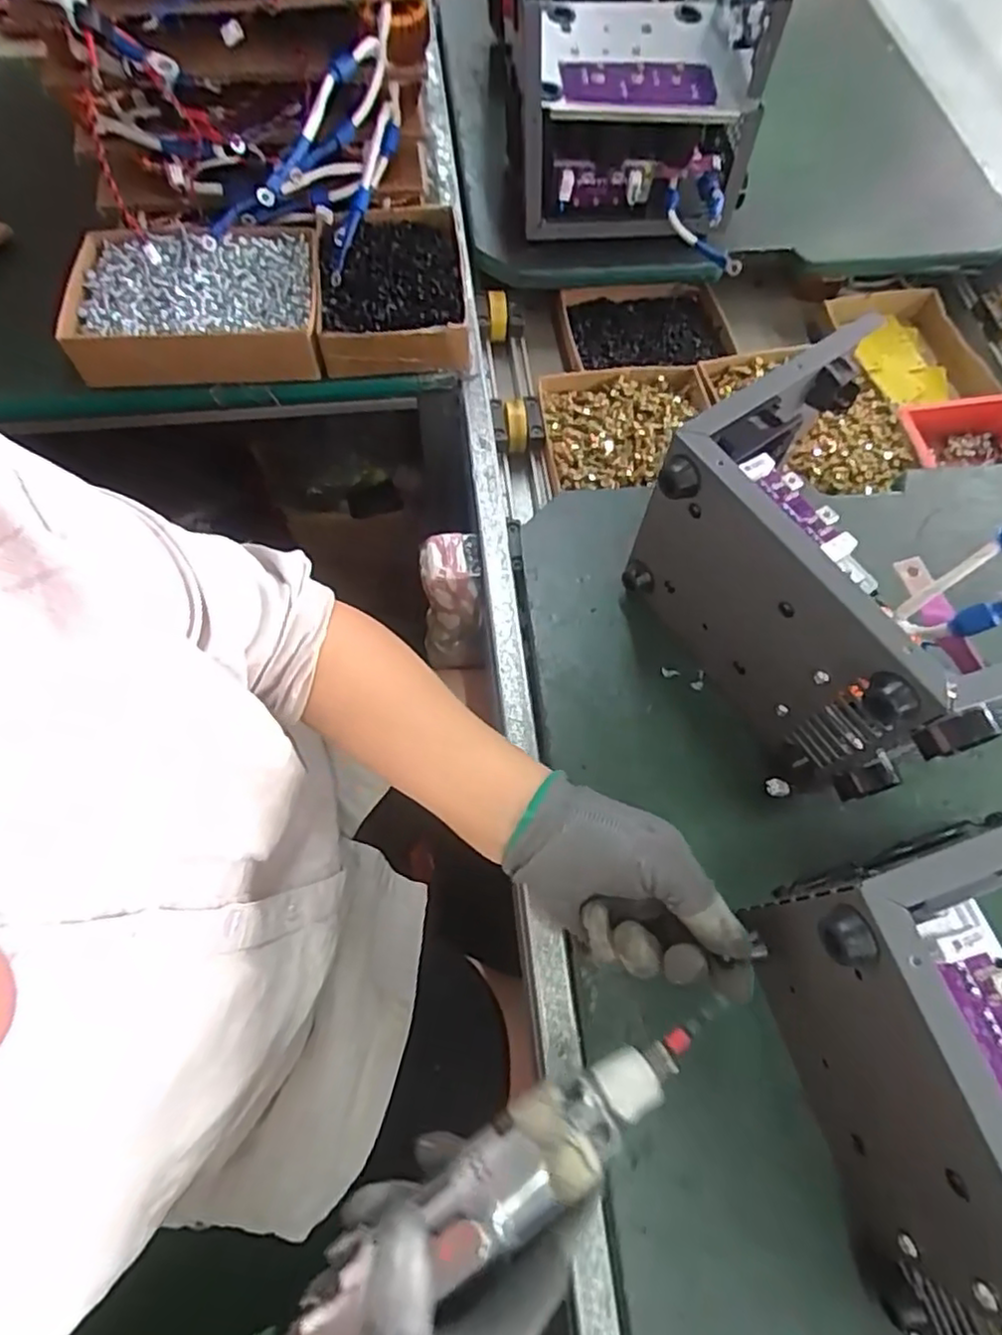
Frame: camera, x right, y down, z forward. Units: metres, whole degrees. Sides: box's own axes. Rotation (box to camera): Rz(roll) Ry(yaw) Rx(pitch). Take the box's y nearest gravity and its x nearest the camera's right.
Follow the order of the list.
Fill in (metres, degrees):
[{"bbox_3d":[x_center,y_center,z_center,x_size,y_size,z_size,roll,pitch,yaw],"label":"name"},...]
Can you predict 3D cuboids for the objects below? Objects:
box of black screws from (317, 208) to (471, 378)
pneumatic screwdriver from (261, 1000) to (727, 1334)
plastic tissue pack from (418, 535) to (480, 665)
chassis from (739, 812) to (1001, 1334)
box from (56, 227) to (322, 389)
[{"bbox_3d":[-0.100,-0.355,0.608,0.127,0.046,0.174,-4,66,-3],"label":"box of black screws"},{"bbox_3d":[-0.022,0.233,0.272,0.285,0.029,0.038,-30,69,-14],"label":"pneumatic screwdriver"},{"bbox_3d":[-0.047,-0.058,0.600,0.060,0.147,0.054,-3,66,-3],"label":"plastic tissue pack"},{"bbox_3d":[0.244,0.192,0.308,0.167,0.142,0.217,-13,66,-5],"label":"chassis"},{"bbox_3d":[-0.268,-0.325,0.586,0.214,0.044,0.148,0,66,-2],"label":"box"}]

